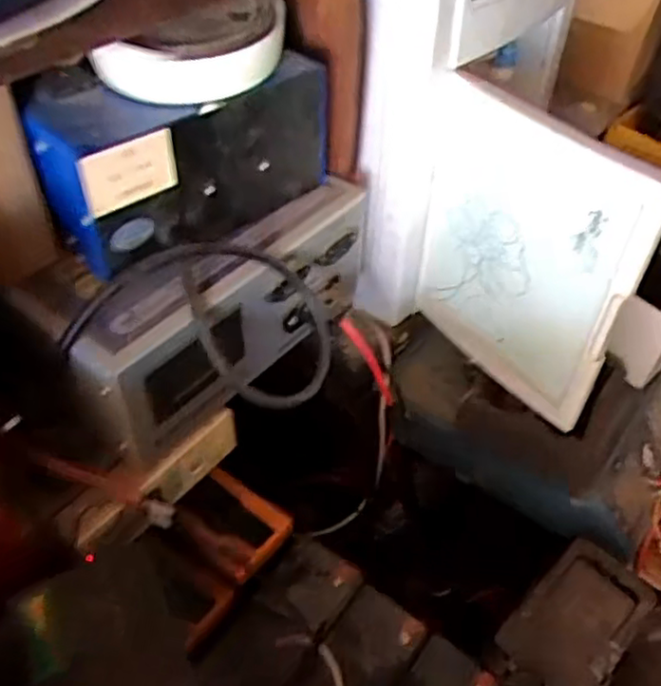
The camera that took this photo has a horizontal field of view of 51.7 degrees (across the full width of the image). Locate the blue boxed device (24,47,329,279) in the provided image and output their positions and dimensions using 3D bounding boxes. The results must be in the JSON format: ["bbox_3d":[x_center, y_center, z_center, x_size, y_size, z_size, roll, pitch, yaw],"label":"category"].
[{"bbox_3d":[-0.095,-0.137,0.474,0.203,0.104,0.084,-29,52,-29],"label":"blue boxed device"}]

